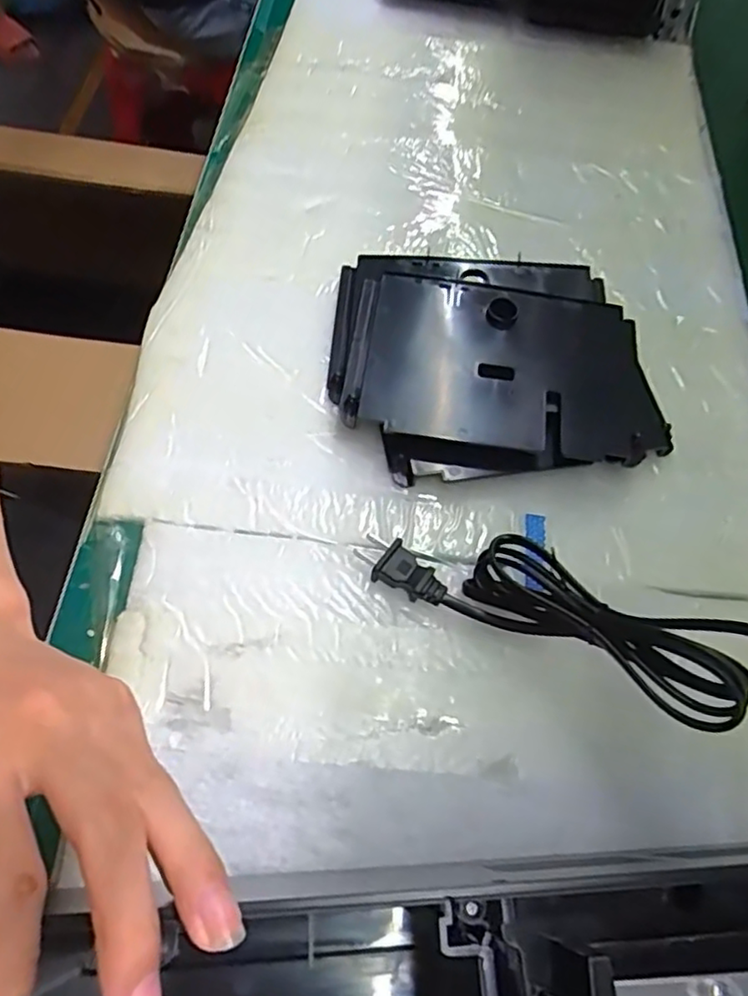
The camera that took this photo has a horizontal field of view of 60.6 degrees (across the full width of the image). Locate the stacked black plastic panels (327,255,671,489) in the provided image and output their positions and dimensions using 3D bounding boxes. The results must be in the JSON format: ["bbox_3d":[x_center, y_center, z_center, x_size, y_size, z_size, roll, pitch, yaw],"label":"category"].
[{"bbox_3d":[0.077,-0.091,0.419,0.203,0.031,0.166,0,62,-3],"label":"stacked black plastic panels"}]

